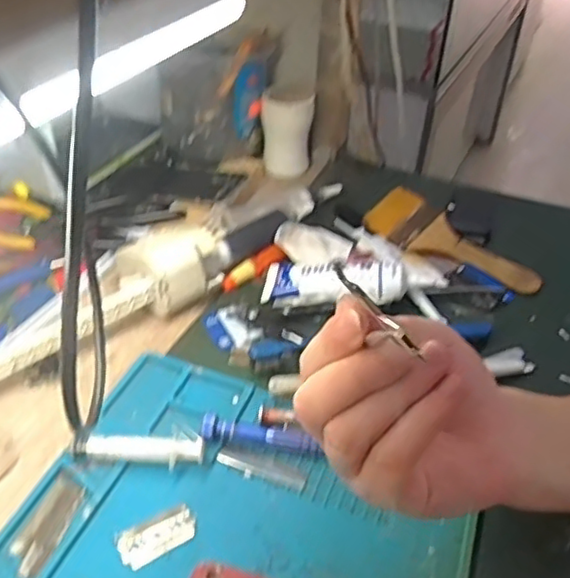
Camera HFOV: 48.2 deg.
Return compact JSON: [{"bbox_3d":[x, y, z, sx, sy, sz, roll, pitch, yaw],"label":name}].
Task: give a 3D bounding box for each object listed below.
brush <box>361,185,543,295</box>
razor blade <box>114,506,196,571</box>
[{"bbox_3d":[0.155,-0.047,0.576,0.161,0.022,0.059,28,46,28],"label":"brush"},{"bbox_3d":[-0.070,0.136,0.354,0.043,0.004,0.021,-20,44,-25],"label":"razor blade"}]

